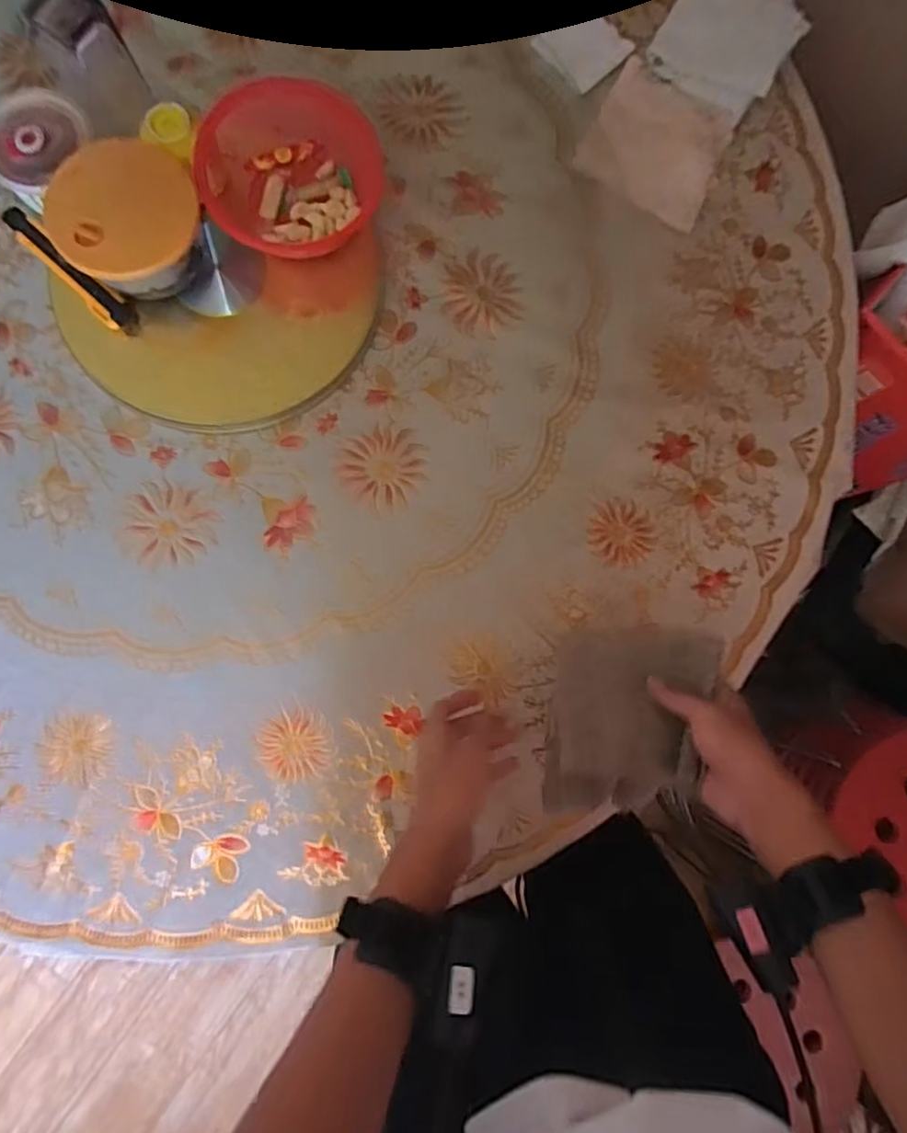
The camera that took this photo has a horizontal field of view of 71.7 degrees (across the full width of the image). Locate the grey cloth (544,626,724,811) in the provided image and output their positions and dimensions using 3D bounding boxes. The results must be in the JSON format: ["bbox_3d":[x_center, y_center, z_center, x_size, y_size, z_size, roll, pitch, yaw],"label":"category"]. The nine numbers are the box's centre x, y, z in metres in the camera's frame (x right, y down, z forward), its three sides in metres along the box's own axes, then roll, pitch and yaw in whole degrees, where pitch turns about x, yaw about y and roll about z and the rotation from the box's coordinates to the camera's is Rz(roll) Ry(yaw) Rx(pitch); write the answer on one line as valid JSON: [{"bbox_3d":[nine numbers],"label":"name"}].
[{"bbox_3d":[0.140,0.121,0.513,0.119,0.054,0.151,12,83,-3],"label":"grey cloth"}]

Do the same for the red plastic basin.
[{"bbox_3d":[-0.159,-0.392,0.628,0.169,0.076,0.160,0,84,-4],"label":"red plastic basin"}]

